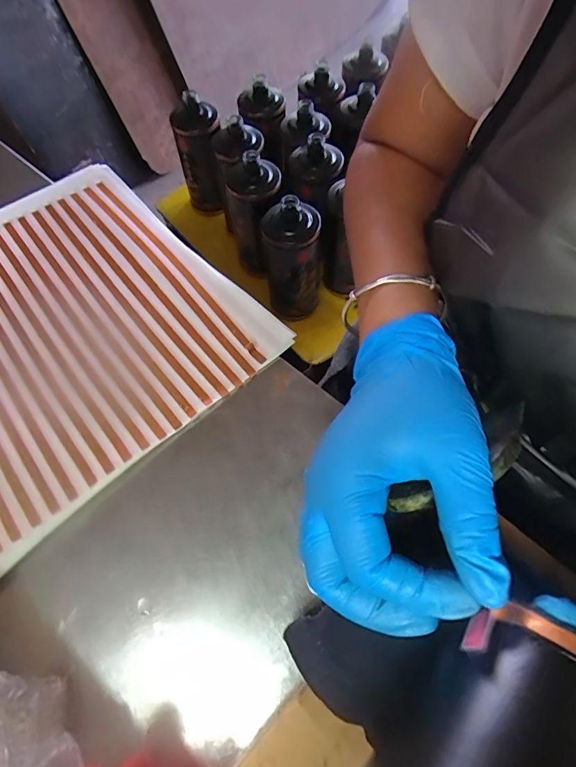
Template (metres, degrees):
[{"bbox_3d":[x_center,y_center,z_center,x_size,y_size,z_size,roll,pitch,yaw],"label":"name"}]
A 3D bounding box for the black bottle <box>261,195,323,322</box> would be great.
[{"bbox_3d":[0.007,-0.167,0.628,0.085,0.181,0.089,1,62,2],"label":"black bottle"}]

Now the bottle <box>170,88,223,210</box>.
[{"bbox_3d":[-0.148,-0.388,0.754,0.074,0.172,0.066,-12,62,-5],"label":"bottle"}]

